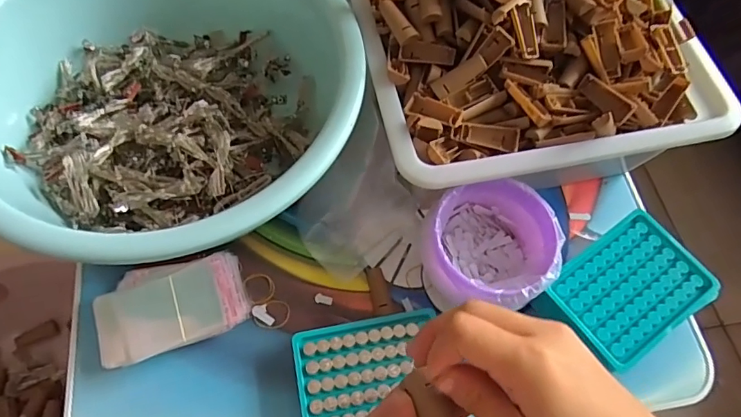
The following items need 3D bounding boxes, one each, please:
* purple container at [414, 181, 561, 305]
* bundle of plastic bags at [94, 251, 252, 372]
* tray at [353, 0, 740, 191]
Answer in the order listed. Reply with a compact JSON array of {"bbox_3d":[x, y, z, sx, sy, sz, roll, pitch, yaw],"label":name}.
[{"bbox_3d":[0.106,0.040,0.454,0.113,0.084,0.115,1,63,-2],"label":"purple container"},{"bbox_3d":[-0.183,0.088,0.457,0.129,0.032,0.085,-17,65,-11],"label":"bundle of plastic bags"},{"bbox_3d":[0.140,-0.222,0.477,0.309,0.109,0.380,-10,64,-8],"label":"tray"}]

